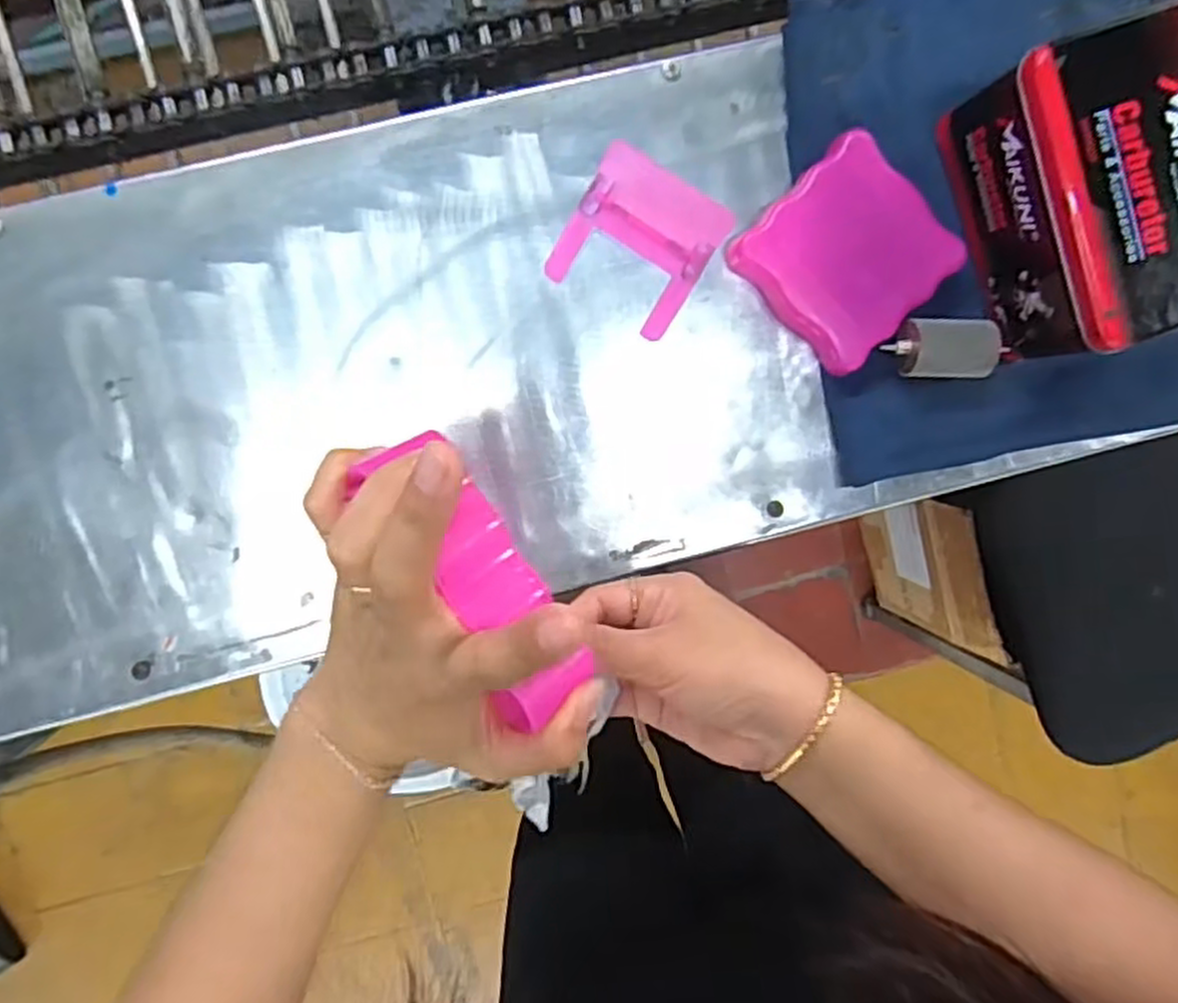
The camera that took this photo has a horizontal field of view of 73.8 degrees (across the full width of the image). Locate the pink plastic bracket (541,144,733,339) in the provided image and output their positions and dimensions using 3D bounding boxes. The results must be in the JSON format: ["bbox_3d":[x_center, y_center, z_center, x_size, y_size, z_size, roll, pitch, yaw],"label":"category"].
[{"bbox_3d":[0.029,-0.154,0.469,0.083,0.024,0.082,31,94,-9],"label":"pink plastic bracket"}]

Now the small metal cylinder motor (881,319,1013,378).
[{"bbox_3d":[0.217,-0.093,0.482,0.065,0.027,0.034,0,98,-5],"label":"small metal cylinder motor"}]

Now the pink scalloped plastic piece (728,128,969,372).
[{"bbox_3d":[0.155,-0.148,0.478,0.099,0.030,0.103,-43,99,1],"label":"pink scalloped plastic piece"}]

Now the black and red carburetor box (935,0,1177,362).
[{"bbox_3d":[0.284,-0.169,0.445,0.100,0.097,0.160,-16,97,-4],"label":"black and red carburetor box"}]

